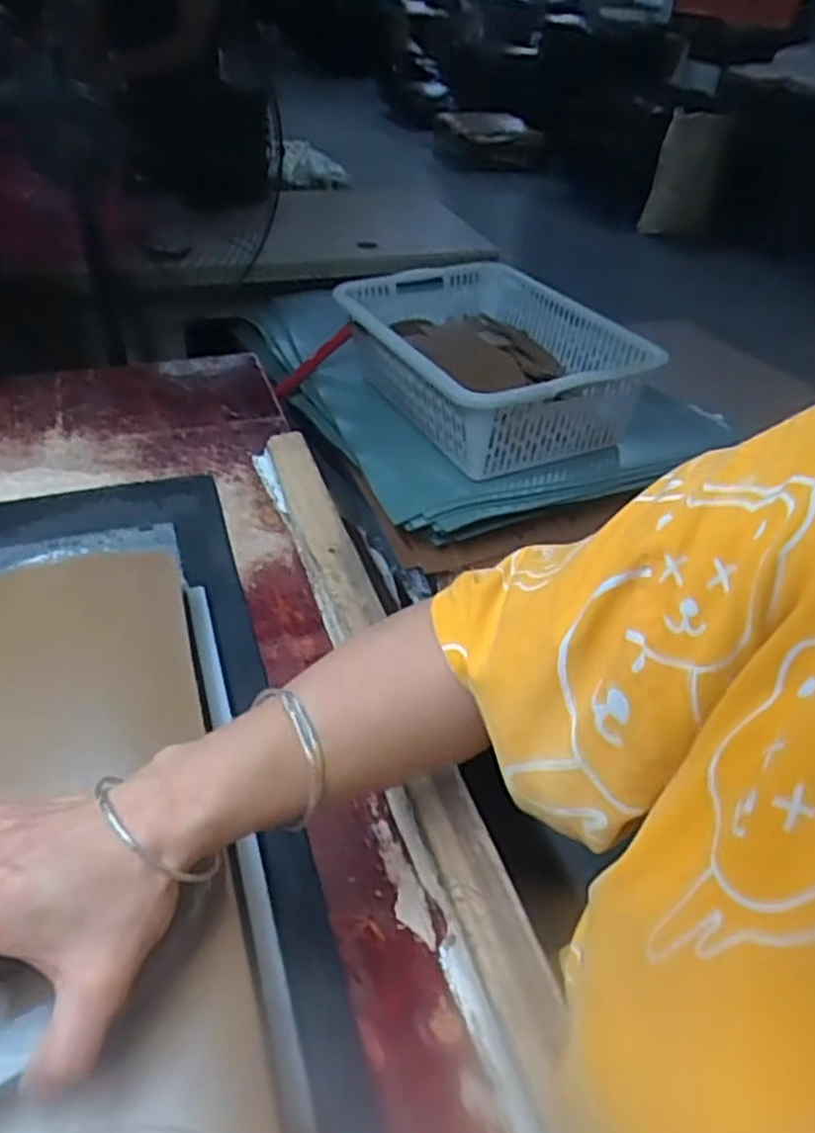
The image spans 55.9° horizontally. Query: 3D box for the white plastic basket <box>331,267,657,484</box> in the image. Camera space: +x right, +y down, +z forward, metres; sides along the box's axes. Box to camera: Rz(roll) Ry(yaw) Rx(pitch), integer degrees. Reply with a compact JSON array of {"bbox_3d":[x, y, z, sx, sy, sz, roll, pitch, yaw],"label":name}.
[{"bbox_3d":[0.120,-0.377,1.319,0.399,0.156,0.643,-9,41,-18],"label":"white plastic basket"}]

